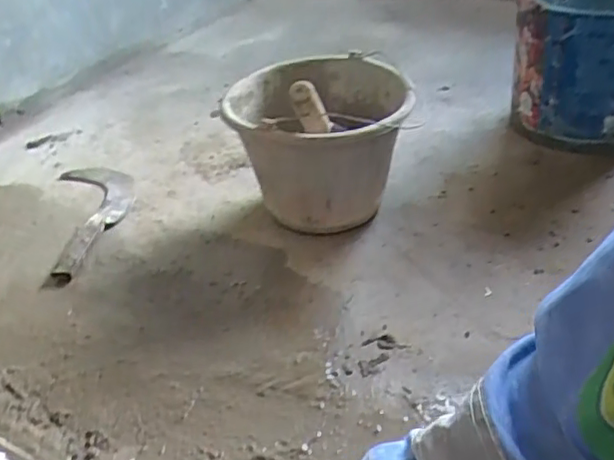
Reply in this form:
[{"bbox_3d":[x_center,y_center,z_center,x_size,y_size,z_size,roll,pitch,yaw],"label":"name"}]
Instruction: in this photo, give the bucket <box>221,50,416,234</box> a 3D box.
[{"bbox_3d":[0.019,-0.120,0.951,0.261,0.253,0.245,-3,34,2],"label":"bucket"}]

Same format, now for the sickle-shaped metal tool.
[{"bbox_3d":[-0.373,-0.029,1.081,0.134,0.020,0.358,-10,34,-8],"label":"sickle-shaped metal tool"}]

